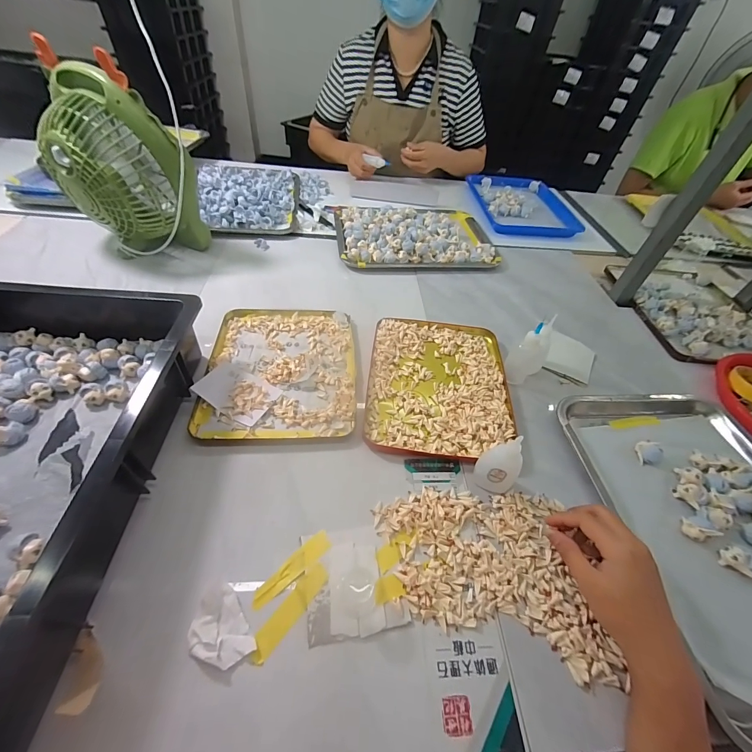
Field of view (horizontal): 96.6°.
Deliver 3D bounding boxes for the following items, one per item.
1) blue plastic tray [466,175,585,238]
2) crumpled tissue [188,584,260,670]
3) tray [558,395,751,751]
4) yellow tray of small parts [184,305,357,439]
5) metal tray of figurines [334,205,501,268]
[{"bbox_3d":[0.399,-0.487,0.934,0.258,0.028,0.323,2,48,-5],"label":"blue plastic tray"},{"bbox_3d":[-0.134,0.212,0.284,0.041,0.015,0.062,-26,58,-23],"label":"crumpled tissue"},{"bbox_3d":[0.387,0.162,0.376,0.255,0.032,0.349,0,52,-5],"label":"tray"},{"bbox_3d":[-0.133,-0.018,0.484,0.201,0.021,0.242,-1,52,-6],"label":"yellow tray of small parts"},{"bbox_3d":[0.093,-0.327,0.753,0.358,0.040,0.239,-5,52,-9],"label":"metal tray of figurines"}]

